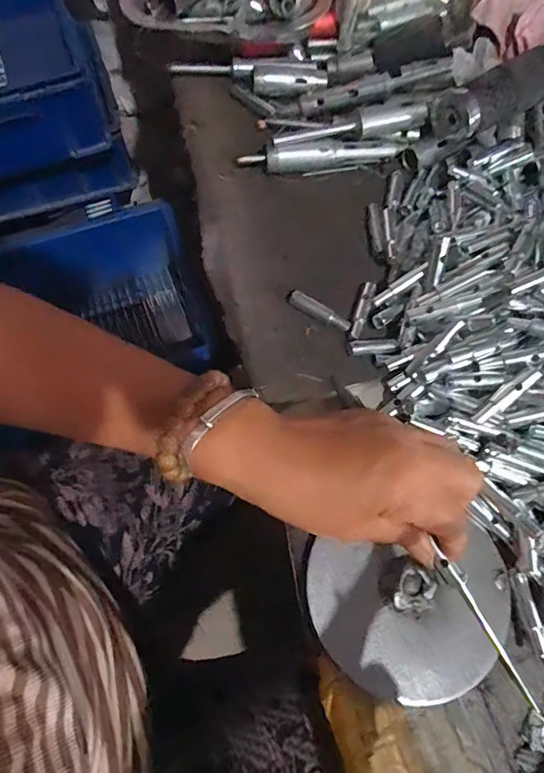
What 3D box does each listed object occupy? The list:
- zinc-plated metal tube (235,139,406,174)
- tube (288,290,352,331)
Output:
[{"bbox_3d":[0.046,-0.200,0.407,0.148,0.022,0.016,-9,70,-4],"label":"zinc-plated metal tube"},{"bbox_3d":[0.037,-0.058,0.366,0.051,0.008,0.010,27,72,9],"label":"tube"}]

